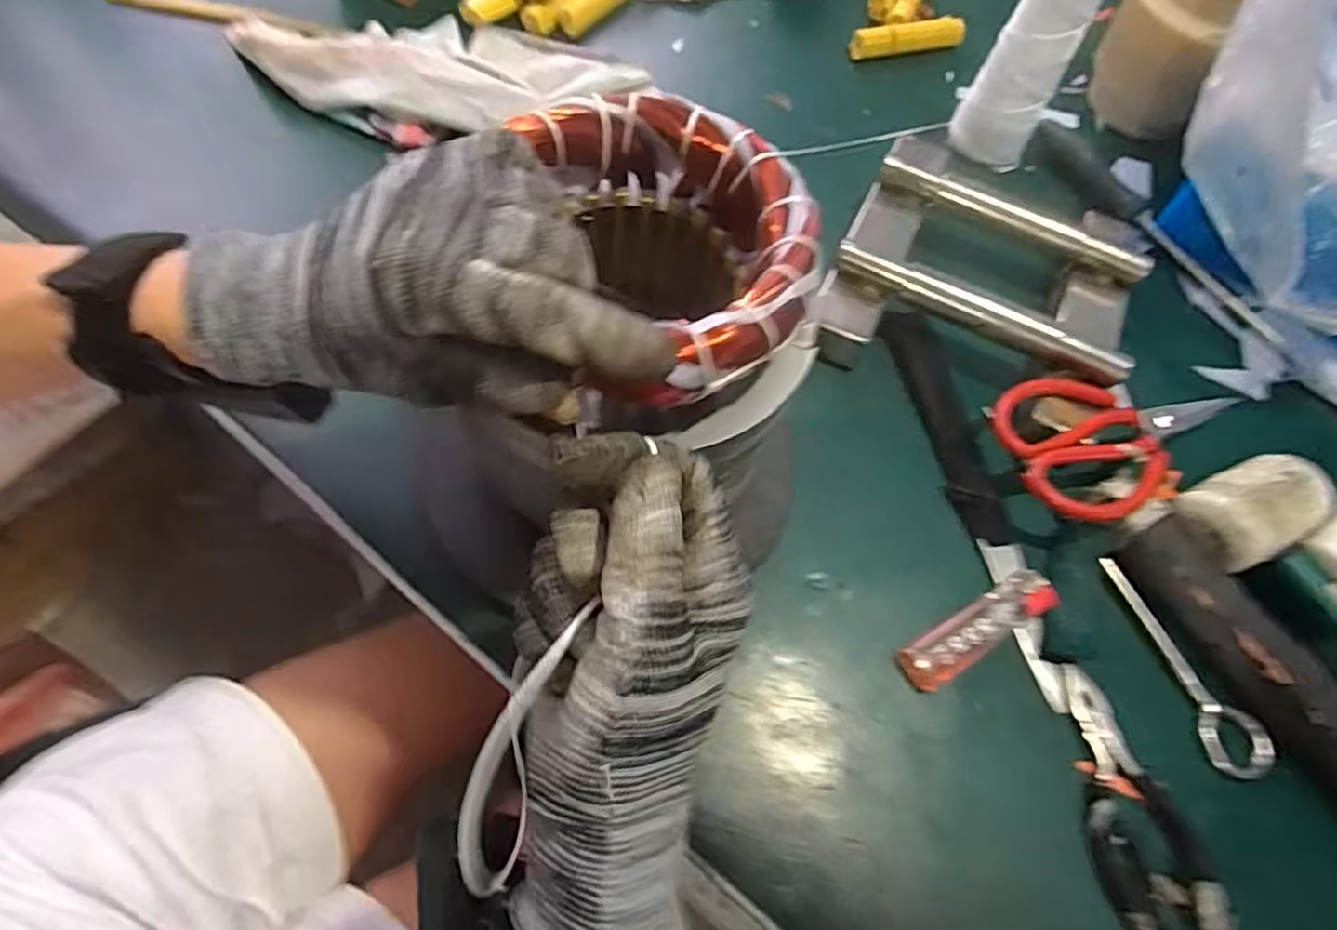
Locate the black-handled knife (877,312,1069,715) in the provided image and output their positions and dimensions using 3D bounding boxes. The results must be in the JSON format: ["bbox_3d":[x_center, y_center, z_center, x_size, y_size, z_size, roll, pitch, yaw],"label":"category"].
[{"bbox_3d":[0.171,0.011,0.408,0.026,0.011,0.238,-8,62,-9],"label":"black-handled knife"}]

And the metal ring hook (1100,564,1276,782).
[{"bbox_3d":[0.264,0.100,0.371,0.029,0.008,0.114,-12,63,-11],"label":"metal ring hook"}]

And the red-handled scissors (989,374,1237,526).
[{"bbox_3d":[0.255,-0.015,0.410,0.140,0.023,0.084,-16,64,-12],"label":"red-handled scissors"}]

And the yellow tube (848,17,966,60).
[{"bbox_3d":[0.197,-0.355,0.602,0.103,0.018,0.025,-9,62,-11],"label":"yellow tube"}]

